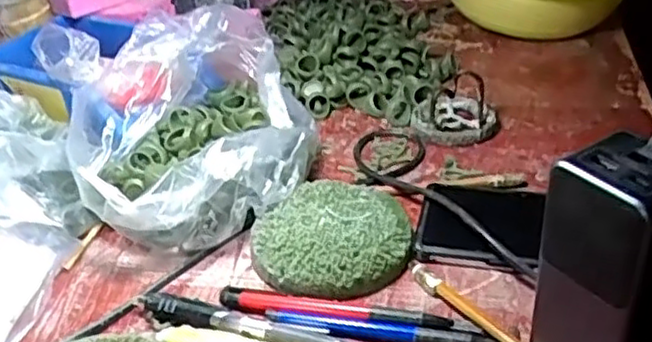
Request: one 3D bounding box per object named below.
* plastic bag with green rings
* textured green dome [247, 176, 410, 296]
[{"bbox_3d":[-0.104,-0.043,0.537,0.179,0.107,0.210,-16,35,-16],"label":"plastic bag with green rings"},{"bbox_3d":[0.004,0.043,0.470,0.102,0.022,0.099,5,34,14],"label":"textured green dome"}]

